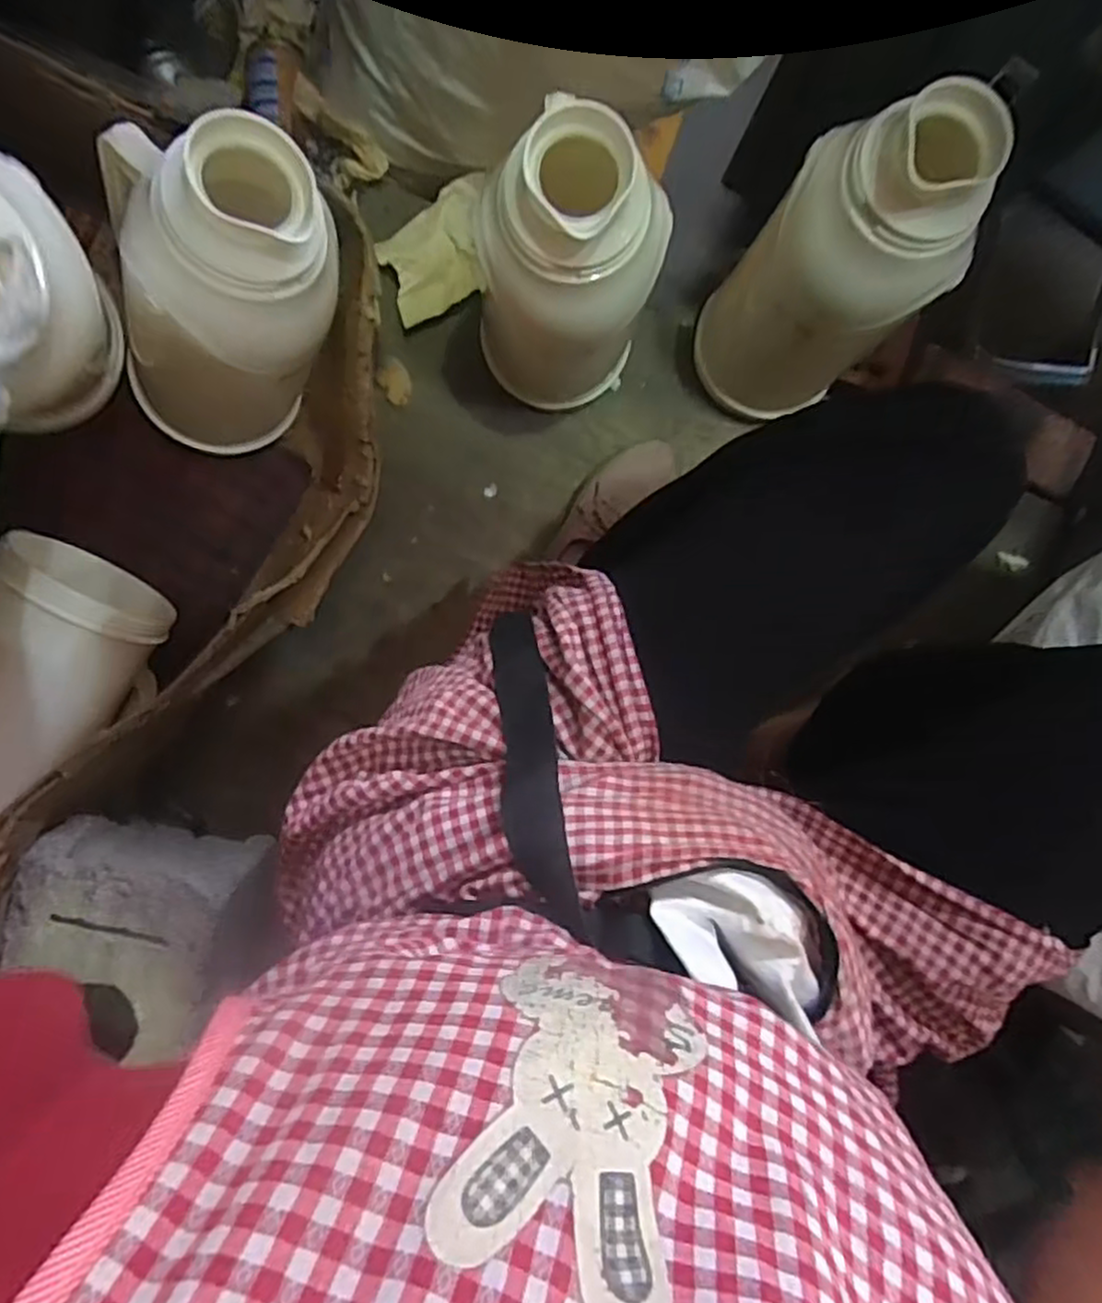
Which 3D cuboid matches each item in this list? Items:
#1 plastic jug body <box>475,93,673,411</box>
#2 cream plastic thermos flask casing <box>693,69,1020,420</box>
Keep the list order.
[{"bbox_3d":[0.013,-0.311,0.642,0.139,0.350,0.120,21,95,-4],"label":"plastic jug body"},{"bbox_3d":[0.230,-0.316,0.654,0.141,0.348,0.135,0,96,-2],"label":"cream plastic thermos flask casing"}]

